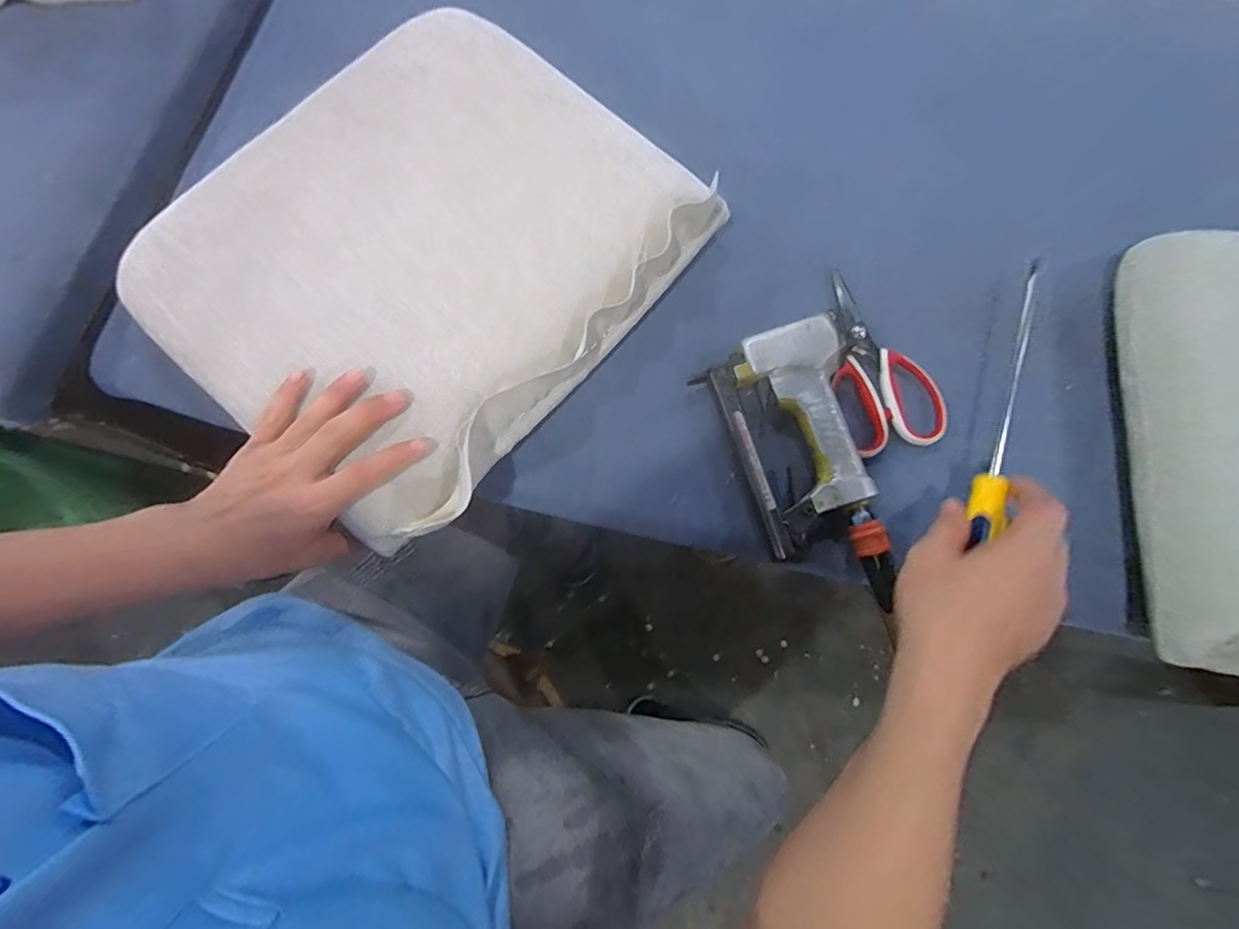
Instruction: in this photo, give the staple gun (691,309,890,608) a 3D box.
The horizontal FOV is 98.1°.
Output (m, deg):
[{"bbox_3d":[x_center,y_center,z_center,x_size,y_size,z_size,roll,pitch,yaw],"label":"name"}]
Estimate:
[{"bbox_3d":[0.165,-0.004,0.461,0.127,0.041,0.239,-17,75,-4],"label":"staple gun"}]

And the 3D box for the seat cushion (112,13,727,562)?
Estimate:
[{"bbox_3d":[-0.179,-0.194,0.486,0.370,0.051,0.410,38,79,10],"label":"seat cushion"}]

